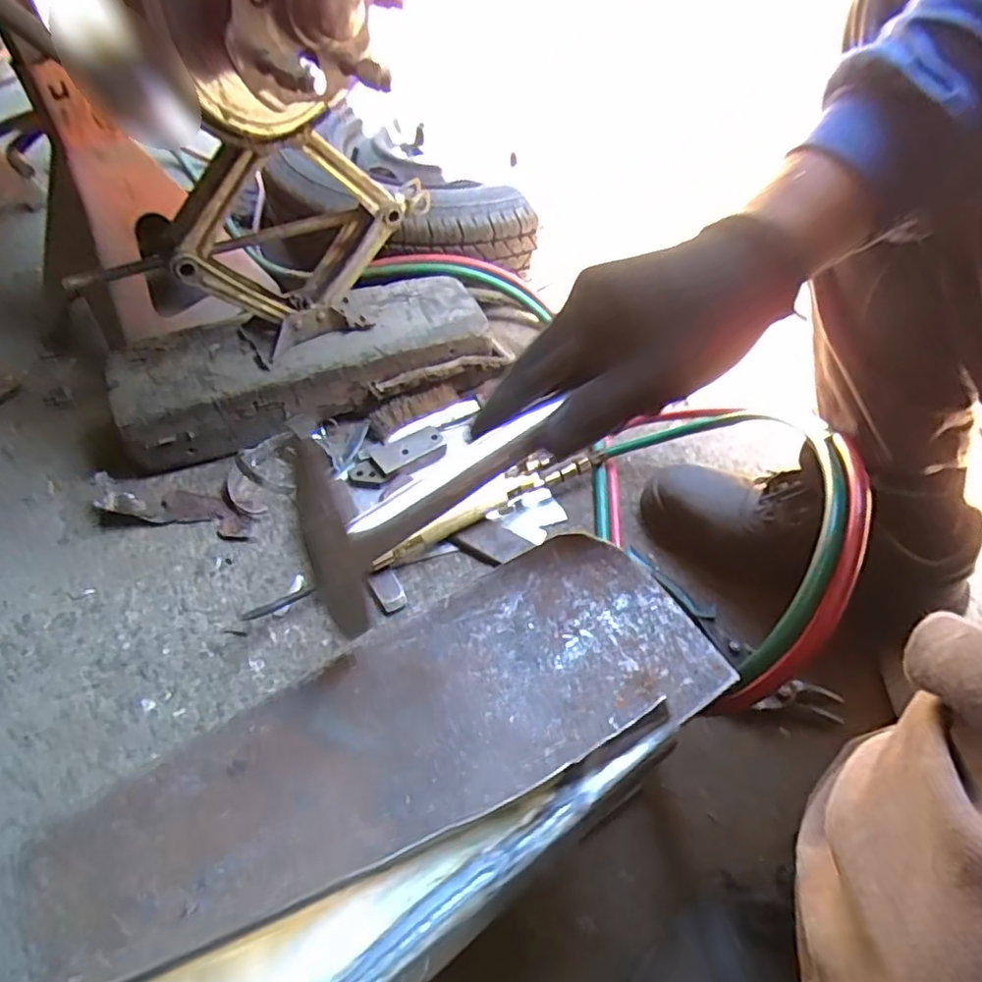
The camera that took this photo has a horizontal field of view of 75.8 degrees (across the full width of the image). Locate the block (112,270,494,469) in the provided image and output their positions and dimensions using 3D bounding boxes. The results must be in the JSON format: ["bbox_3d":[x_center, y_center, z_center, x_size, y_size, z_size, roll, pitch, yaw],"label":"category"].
[{"bbox_3d":[-0.208,-0.150,0.749,0.420,0.103,0.135,-17,54,-15],"label":"block"}]

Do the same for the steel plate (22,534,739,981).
[{"bbox_3d":[-0.044,0.110,0.305,0.314,0.005,0.106,-20,55,-17],"label":"steel plate"}]

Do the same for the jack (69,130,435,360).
[{"bbox_3d":[-0.210,-0.235,0.630,0.353,0.210,0.077,-27,57,-21],"label":"jack"}]

